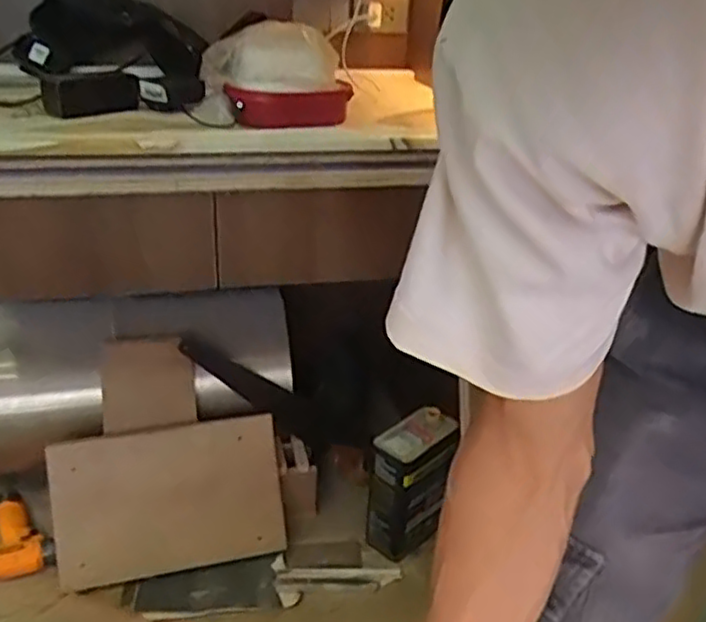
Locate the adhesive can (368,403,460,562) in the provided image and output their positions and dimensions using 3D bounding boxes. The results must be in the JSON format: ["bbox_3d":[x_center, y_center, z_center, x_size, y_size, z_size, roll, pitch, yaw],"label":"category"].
[{"bbox_3d":[0.107,0.338,1.354,0.112,0.262,0.173,25,33,39],"label":"adhesive can"}]

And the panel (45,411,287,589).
[{"bbox_3d":[-0.333,0.347,1.295,0.406,0.264,0.021,-5,-1,-26],"label":"panel"}]

